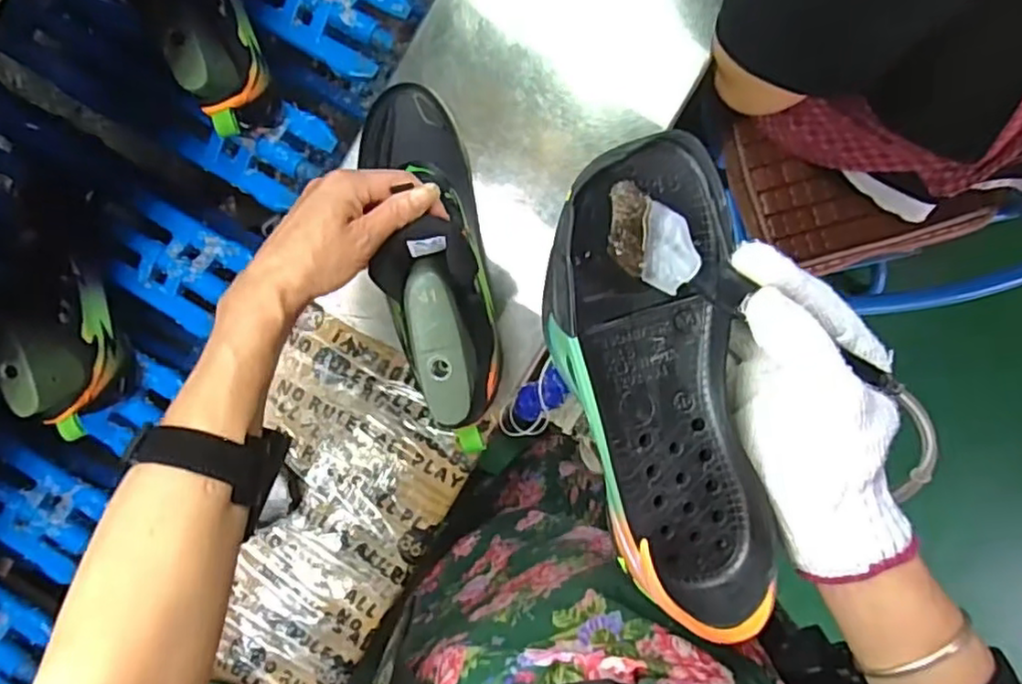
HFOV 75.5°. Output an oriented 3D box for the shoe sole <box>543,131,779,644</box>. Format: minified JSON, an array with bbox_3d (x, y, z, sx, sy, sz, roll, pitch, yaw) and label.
[{"bbox_3d":[0.074,0.023,0.329,0.090,0.039,0.232,-11,93,8],"label":"shoe sole"}]

